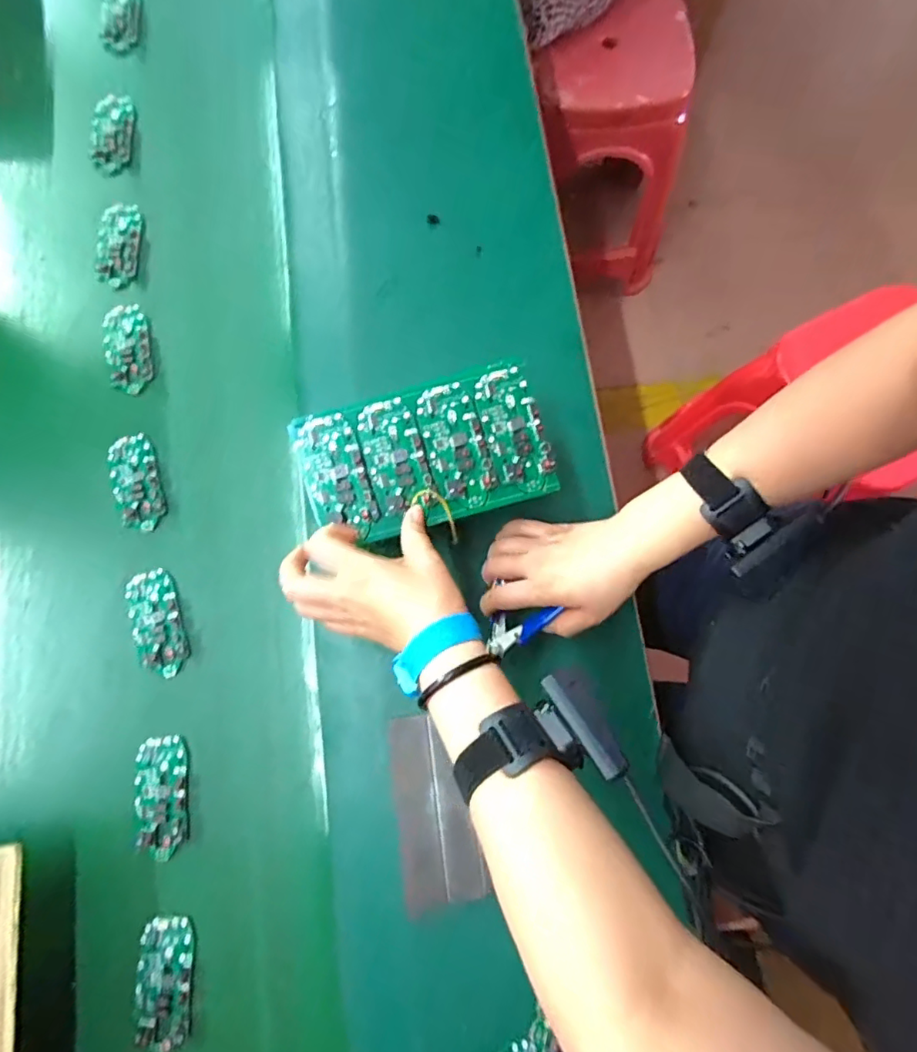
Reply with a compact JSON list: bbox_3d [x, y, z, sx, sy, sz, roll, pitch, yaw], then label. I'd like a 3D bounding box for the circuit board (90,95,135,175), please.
[{"bbox_3d":[-0.385,-0.434,0.613,0.049,0.017,0.093,0,78,0],"label":"circuit board"}]

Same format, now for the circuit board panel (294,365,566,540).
[{"bbox_3d":[-0.027,-0.055,0.428,0.185,0.022,0.103,-16,79,-4],"label":"circuit board panel"}]

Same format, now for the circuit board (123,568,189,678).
[{"bbox_3d":[-0.281,0.090,0.511,0.044,0.005,0.097,-20,79,-4],"label":"circuit board"}]

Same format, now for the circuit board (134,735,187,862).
[{"bbox_3d":[-0.260,0.236,0.479,0.042,0.008,0.096,-6,78,-2],"label":"circuit board"}]

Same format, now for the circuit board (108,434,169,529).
[{"bbox_3d":[-0.315,-0.043,0.537,0.045,0.007,0.095,-18,79,-4],"label":"circuit board"}]

